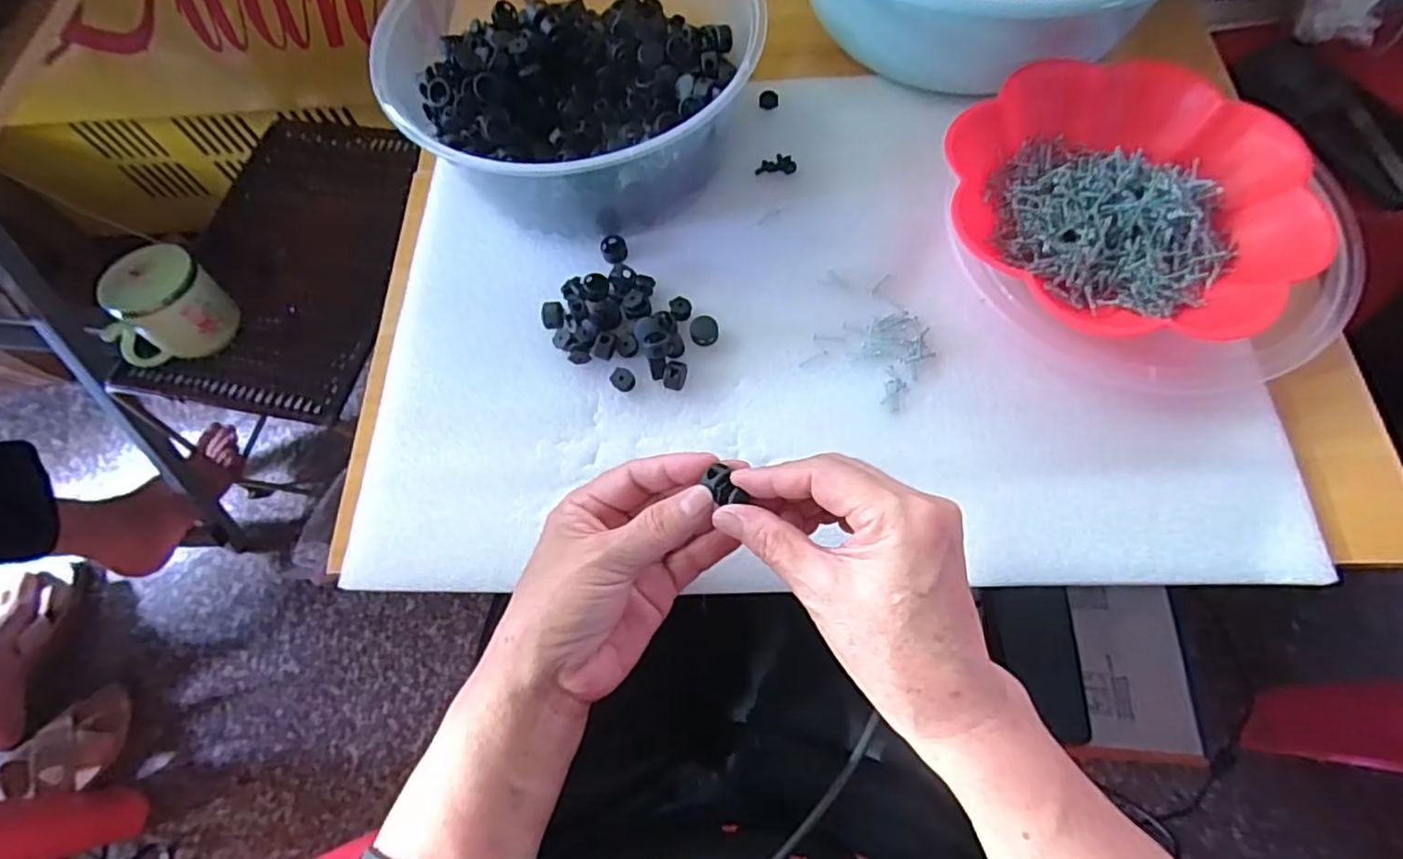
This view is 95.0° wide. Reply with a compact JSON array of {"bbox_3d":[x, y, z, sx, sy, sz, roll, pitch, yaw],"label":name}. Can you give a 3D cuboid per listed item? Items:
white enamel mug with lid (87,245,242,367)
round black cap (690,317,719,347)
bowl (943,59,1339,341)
[{"bbox_3d":[-0.525,-0.116,0.628,0.077,0.076,0.110,28,72,14],"label":"white enamel mug with lid"},{"bbox_3d":[0.002,-0.063,0.408,0.017,0.010,0.017,-1,68,3],"label":"round black cap"},{"bbox_3d":[0.258,-0.141,0.399,0.205,0.048,0.182,42,76,17],"label":"bowl"}]

